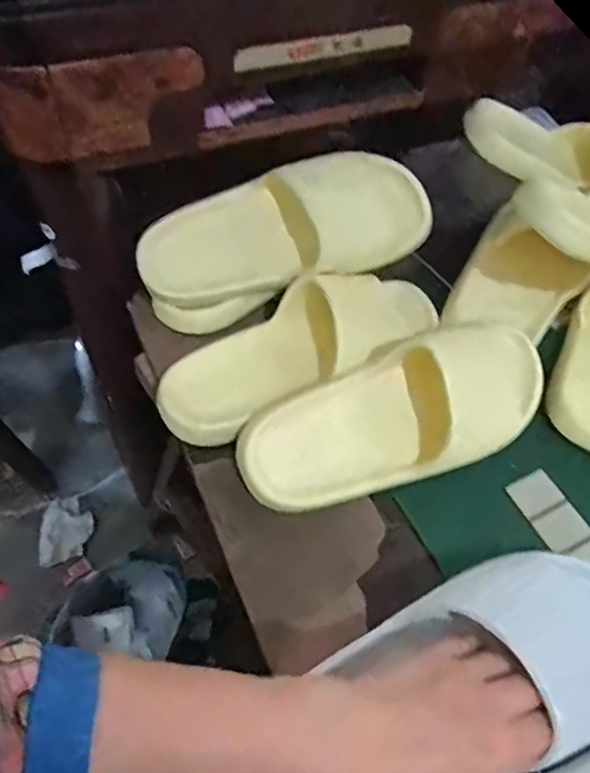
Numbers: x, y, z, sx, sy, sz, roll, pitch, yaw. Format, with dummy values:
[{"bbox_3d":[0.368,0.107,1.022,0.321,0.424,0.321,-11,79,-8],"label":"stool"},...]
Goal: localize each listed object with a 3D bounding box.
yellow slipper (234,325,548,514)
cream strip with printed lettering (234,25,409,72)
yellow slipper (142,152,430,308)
[{"bbox_3d":[0.080,0.011,0.432,0.249,0.071,0.095,-17,59,-16],"label":"yellow slipper"},{"bbox_3d":[0.023,-0.252,0.442,0.144,0.019,0.007,-21,60,-18],"label":"cream strip with printed lettering"},{"bbox_3d":[-0.009,-0.136,0.510,0.251,0.098,0.075,-15,13,0],"label":"yellow slipper"}]

